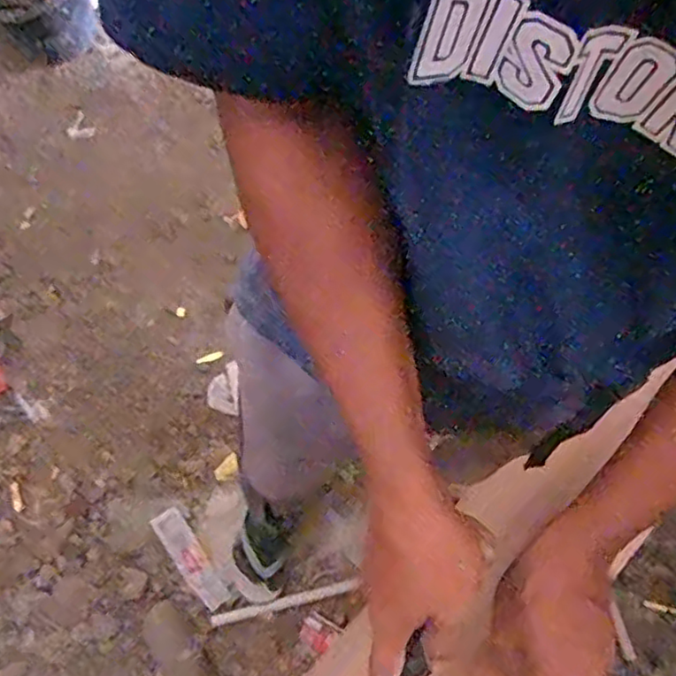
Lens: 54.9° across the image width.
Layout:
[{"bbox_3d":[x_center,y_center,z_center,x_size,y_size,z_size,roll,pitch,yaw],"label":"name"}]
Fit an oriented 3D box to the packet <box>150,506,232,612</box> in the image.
[{"bbox_3d":[-0.278,0.414,1.228,0.056,0.007,0.213,-39,64,-10],"label":"packet"}]

